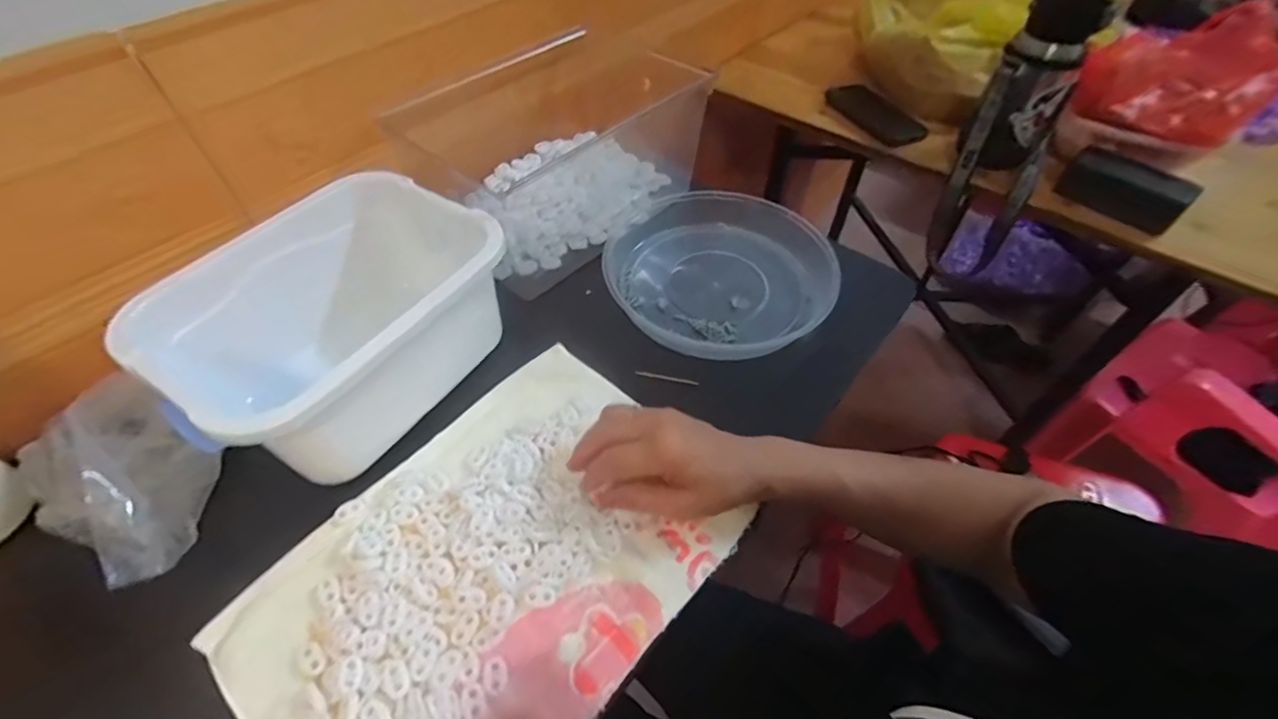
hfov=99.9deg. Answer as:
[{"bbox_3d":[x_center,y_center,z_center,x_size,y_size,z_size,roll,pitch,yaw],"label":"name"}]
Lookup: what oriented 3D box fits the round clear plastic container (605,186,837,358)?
[{"bbox_3d":[0.084,-0.088,0.565,0.225,0.054,0.217,0,51,0],"label":"round clear plastic container"}]

